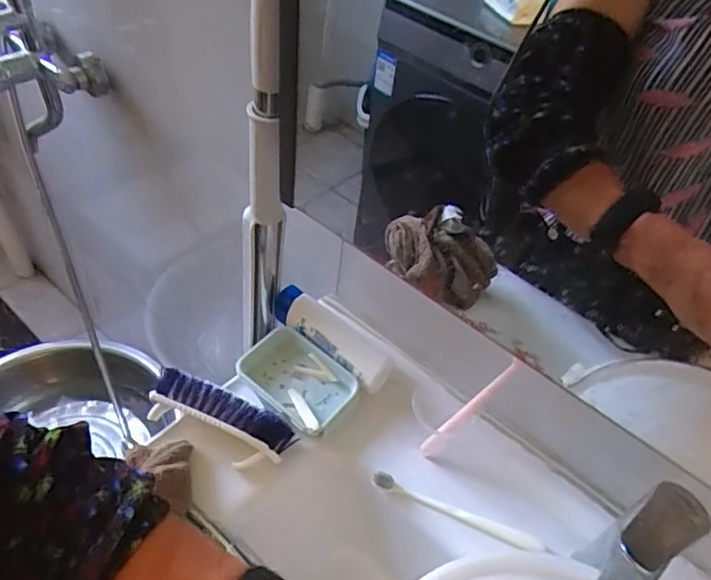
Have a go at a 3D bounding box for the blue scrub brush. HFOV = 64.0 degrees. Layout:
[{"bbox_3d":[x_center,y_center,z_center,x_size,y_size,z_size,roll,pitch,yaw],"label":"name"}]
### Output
[{"bbox_3d":[-0.136,0.132,0.580,0.149,0.056,0.053,24,39,3],"label":"blue scrub brush"}]

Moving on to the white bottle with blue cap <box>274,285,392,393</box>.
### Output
[{"bbox_3d":[-0.028,0.053,0.660,0.159,0.046,0.043,38,47,18],"label":"white bottle with blue cap"}]

